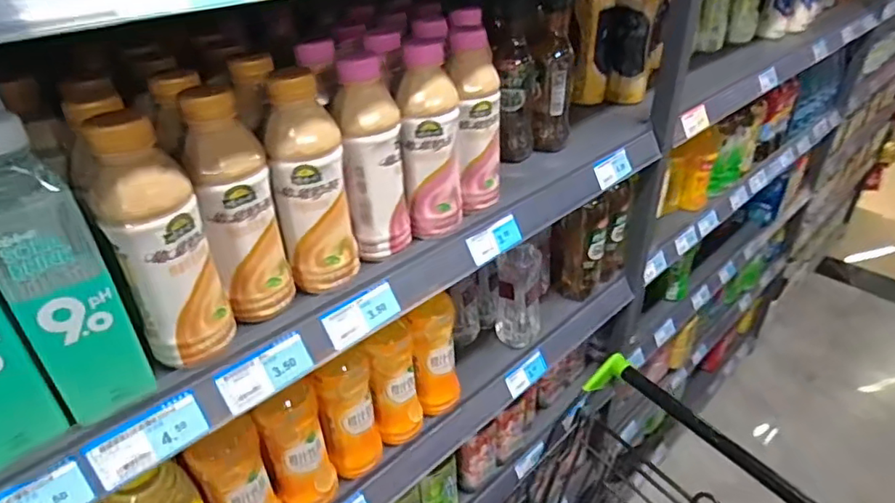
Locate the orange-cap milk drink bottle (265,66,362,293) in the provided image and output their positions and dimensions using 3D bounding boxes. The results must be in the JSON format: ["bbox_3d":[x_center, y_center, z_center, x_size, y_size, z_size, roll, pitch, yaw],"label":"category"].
[{"bbox_3d":[-0.118,-0.058,0.487,0.062,0.186,0.052,-9,35,-11],"label":"orange-cap milk drink bottle"}]

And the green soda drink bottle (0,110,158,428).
[{"bbox_3d":[-0.256,0.018,0.372,0.060,0.203,0.051,-24,40,-29],"label":"green soda drink bottle"}]

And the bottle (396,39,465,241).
[{"bbox_3d":[-0.014,-0.110,0.571,0.062,0.186,0.056,-1,34,1],"label":"bottle"}]

